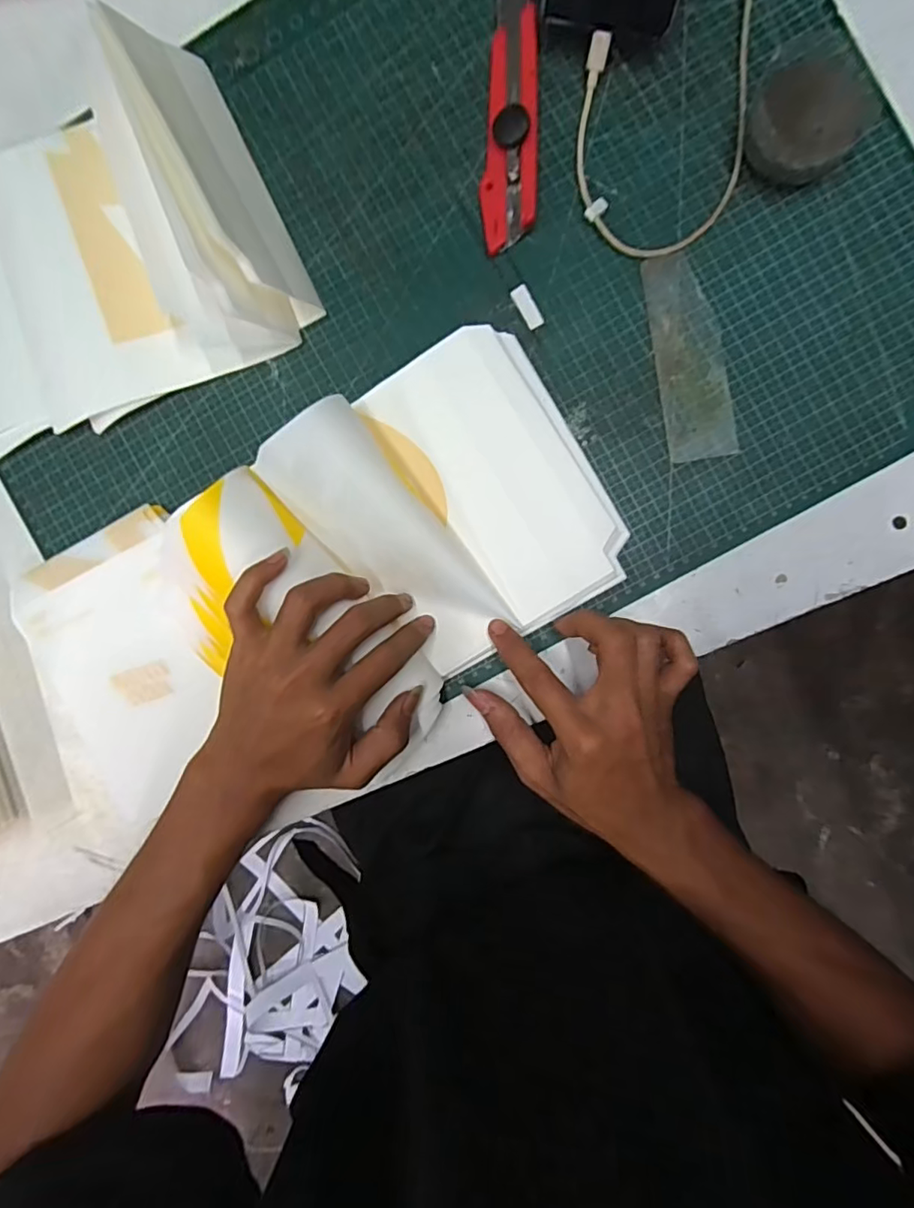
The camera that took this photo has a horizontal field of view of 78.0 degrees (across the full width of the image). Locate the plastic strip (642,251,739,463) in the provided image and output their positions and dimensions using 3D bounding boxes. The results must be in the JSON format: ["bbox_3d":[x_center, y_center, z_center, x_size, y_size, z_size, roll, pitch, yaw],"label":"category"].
[{"bbox_3d":[0.143,-0.152,0.345,0.039,0.004,0.124,-9,91,4],"label":"plastic strip"}]

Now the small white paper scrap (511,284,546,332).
[{"bbox_3d":[0.045,-0.188,0.356,0.011,0.004,0.029,-29,89,4],"label":"small white paper scrap"}]

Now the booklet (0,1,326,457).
[{"bbox_3d":[-0.257,-0.207,0.340,0.295,0.067,0.189,-22,90,4],"label":"booklet"}]

